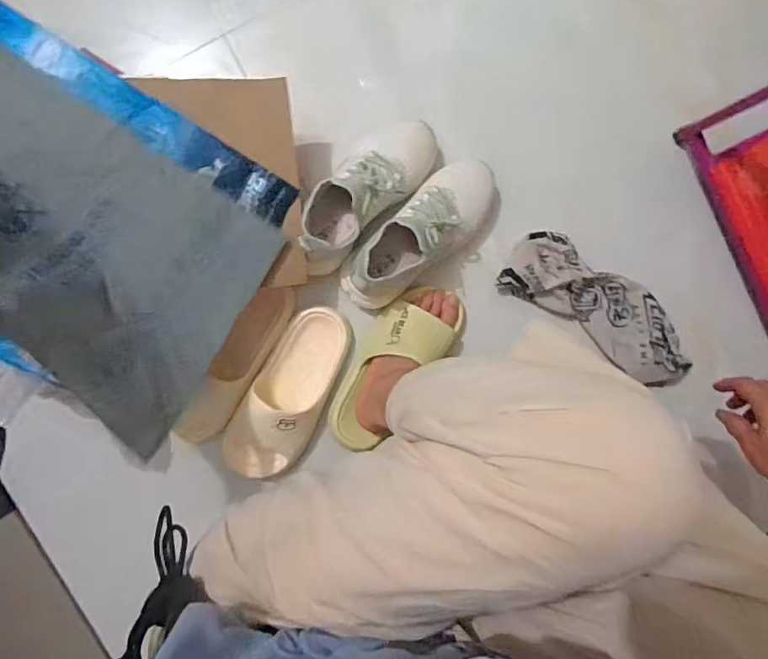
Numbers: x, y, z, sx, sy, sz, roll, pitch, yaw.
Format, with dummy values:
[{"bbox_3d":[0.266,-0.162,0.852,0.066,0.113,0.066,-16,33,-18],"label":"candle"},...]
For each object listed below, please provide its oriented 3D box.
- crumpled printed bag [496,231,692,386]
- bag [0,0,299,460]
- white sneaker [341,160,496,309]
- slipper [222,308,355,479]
[{"bbox_3d":[0.319,-0.030,0.748,0.301,0.048,0.114,32,93,-4],"label":"crumpled printed bag"},{"bbox_3d":[-0.357,-0.121,0.540,0.417,0.208,0.332,31,93,-4],"label":"bag"},{"bbox_3d":[0.046,-0.118,0.686,0.232,0.098,0.095,-42,94,2],"label":"white sneaker"},{"bbox_3d":[-0.136,0.095,0.728,0.111,0.059,0.260,28,93,-3],"label":"slipper"}]

